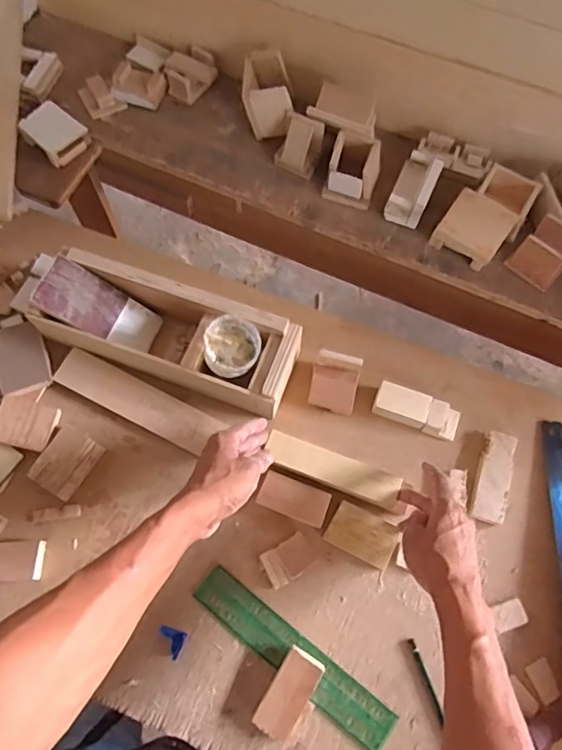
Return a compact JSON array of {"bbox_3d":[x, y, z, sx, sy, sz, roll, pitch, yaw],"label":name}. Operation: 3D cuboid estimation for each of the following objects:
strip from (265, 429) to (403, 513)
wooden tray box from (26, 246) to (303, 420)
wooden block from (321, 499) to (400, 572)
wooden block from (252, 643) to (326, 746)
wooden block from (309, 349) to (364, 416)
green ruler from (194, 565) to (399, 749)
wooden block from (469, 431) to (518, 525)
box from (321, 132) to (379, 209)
[{"bbox_3d":[0.061,0.111,0.623,0.160,0.011,0.040,21,73,11],"label":"strip"},{"bbox_3d":[-0.143,-0.054,0.654,0.316,0.077,0.116,21,73,6],"label":"wooden tray box"},{"bbox_3d":[0.097,0.189,0.619,0.079,0.013,0.050,27,74,7],"label":"wooden block"},{"bbox_3d":[0.009,0.338,0.559,0.041,0.023,0.084,32,74,9],"label":"wooden block"},{"bbox_3d":[0.068,0.009,0.665,0.059,0.040,0.068,10,72,2],"label":"wooden block"},{"bbox_3d":[0.013,0.312,0.583,0.251,0.009,0.046,37,75,10],"label":"green ruler"},{"bbox_3d":[0.261,0.124,0.643,0.040,0.014,0.109,17,73,4],"label":"wooden block"},{"bbox_3d":[0.101,-0.290,0.742,0.069,0.060,0.074,14,72,3],"label":"box"}]

